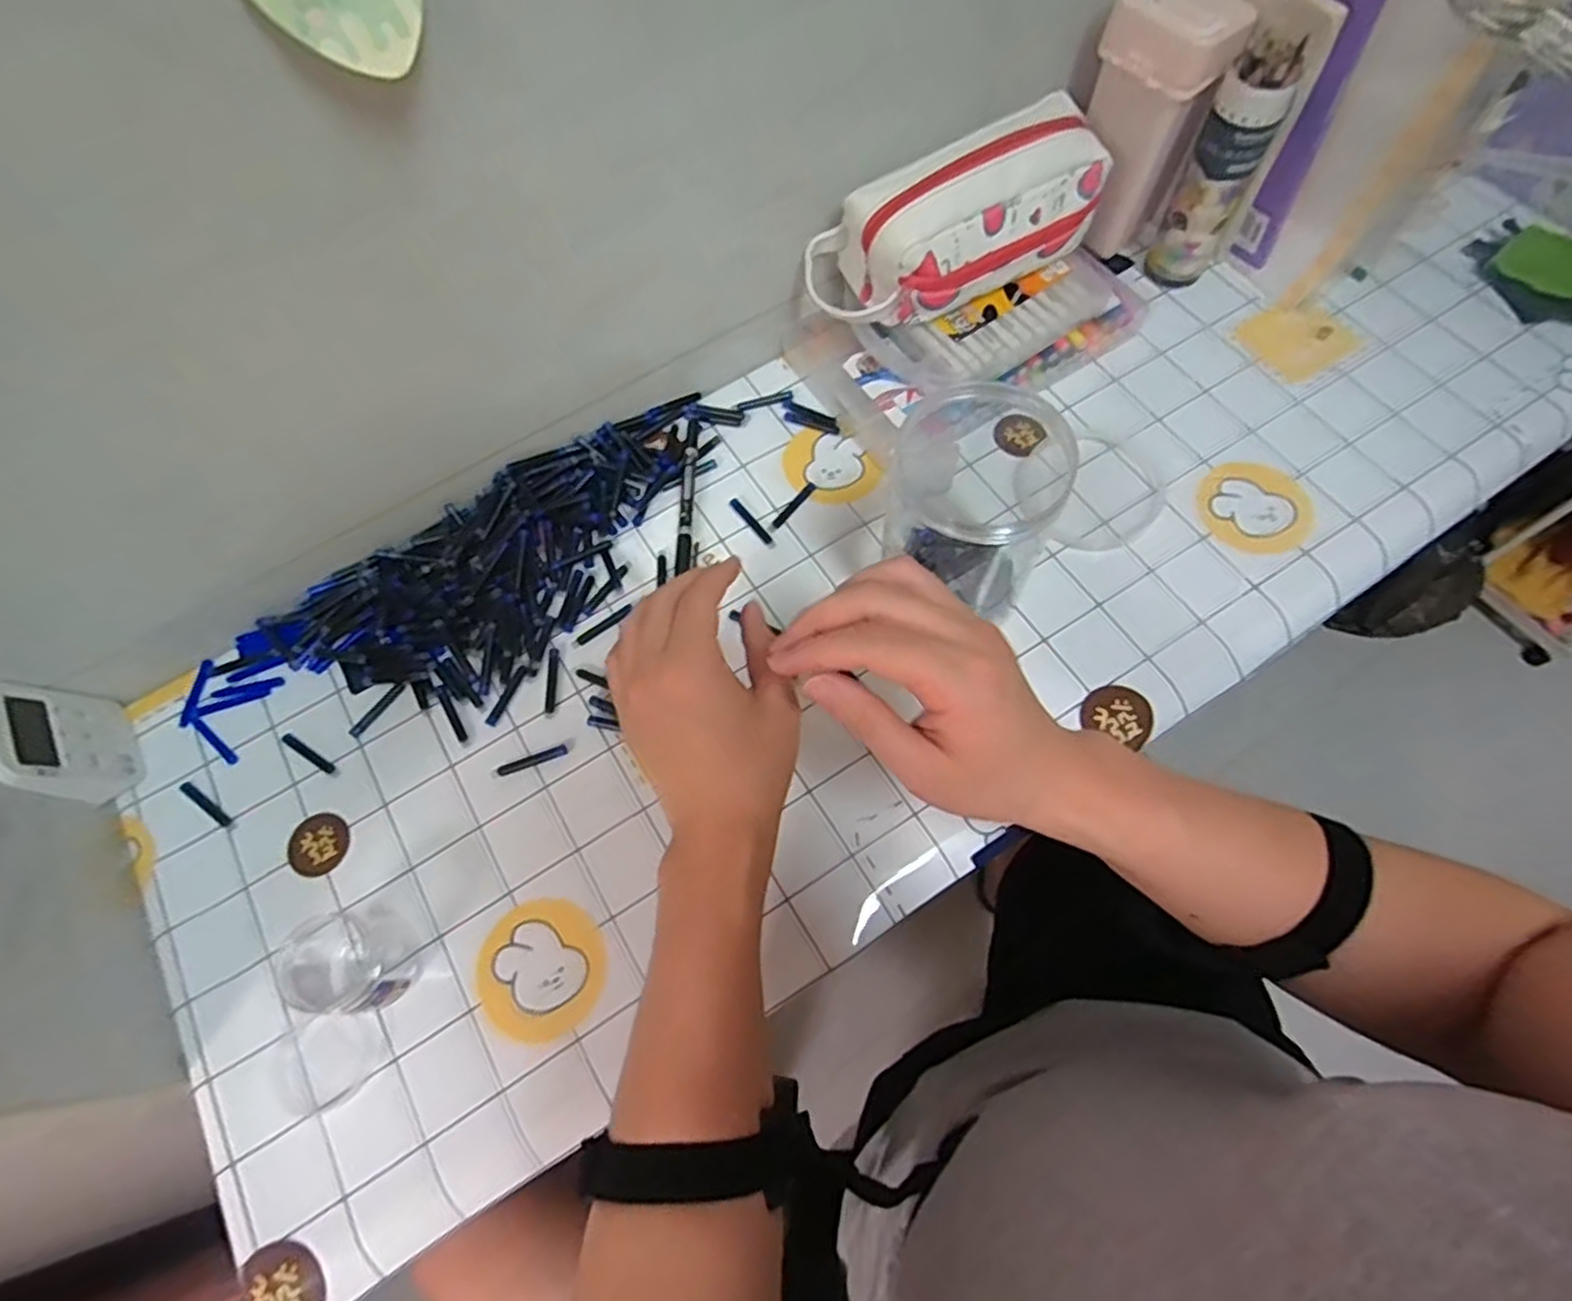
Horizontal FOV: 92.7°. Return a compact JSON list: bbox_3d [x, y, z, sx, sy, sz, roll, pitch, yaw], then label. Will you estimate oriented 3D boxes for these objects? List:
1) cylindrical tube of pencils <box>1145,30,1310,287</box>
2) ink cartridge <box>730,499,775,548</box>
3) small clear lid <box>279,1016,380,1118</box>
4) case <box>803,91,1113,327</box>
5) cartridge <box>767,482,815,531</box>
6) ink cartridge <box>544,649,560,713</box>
[{"bbox_3d":[0.330,-0.361,0.572,0.047,0.168,0.044,-1,67,2],"label":"cylindrical tube of pencils"},{"bbox_3d":[-0.025,-0.096,0.562,0.007,0.005,0.049,-38,71,-13],"label":"ink cartridge"},{"bbox_3d":[-0.264,0.238,0.430,0.058,0.009,0.048,-5,67,0],"label":"small clear lid"},{"bbox_3d":[0.124,-0.308,0.541,0.214,0.094,0.090,-20,67,-5],"label":"case"},{"bbox_3d":[0.005,-0.109,0.564,0.007,0.004,0.052,36,73,16],"label":"cartridge"},{"bbox_3d":[-0.164,0.021,0.527,0.008,0.004,0.048,-4,67,1],"label":"ink cartridge"}]

